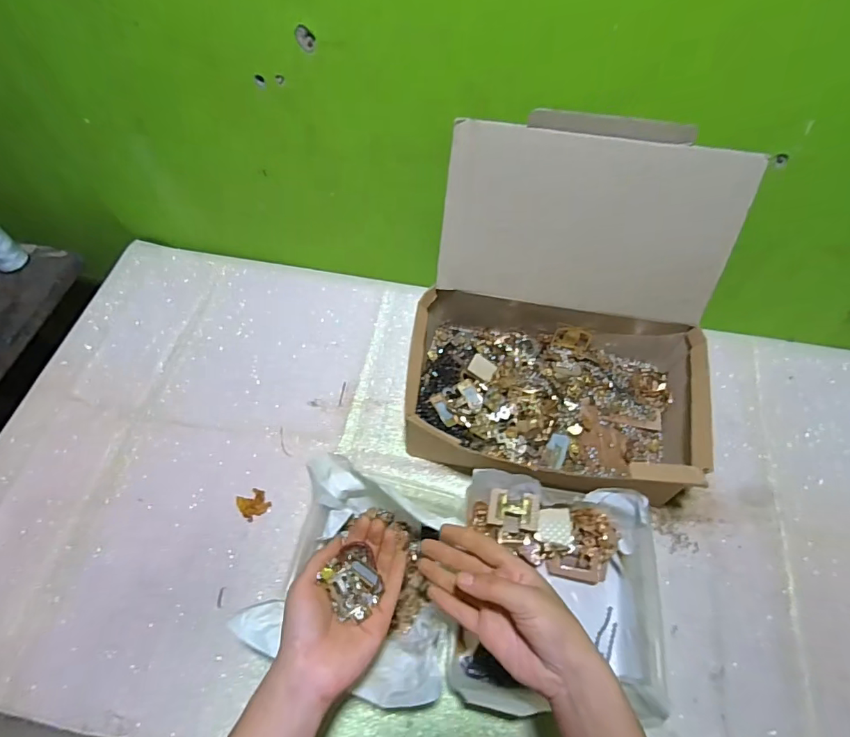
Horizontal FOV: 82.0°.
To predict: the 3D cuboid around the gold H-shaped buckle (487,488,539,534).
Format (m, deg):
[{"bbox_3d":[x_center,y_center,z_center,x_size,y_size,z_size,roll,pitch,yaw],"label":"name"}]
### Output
[{"bbox_3d":[0.095,0.154,0.528,0.052,0.015,0.040,8,60,4],"label":"gold H-shaped buckle"}]

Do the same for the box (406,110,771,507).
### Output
[{"bbox_3d":[0.155,-0.042,0.543,0.333,0.269,0.313,11,60,6],"label":"box"}]

